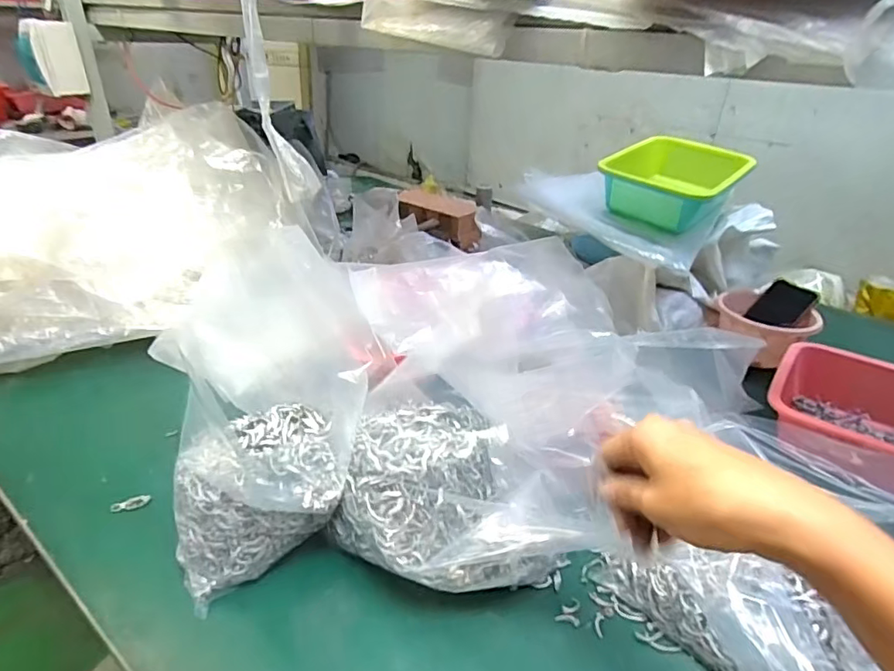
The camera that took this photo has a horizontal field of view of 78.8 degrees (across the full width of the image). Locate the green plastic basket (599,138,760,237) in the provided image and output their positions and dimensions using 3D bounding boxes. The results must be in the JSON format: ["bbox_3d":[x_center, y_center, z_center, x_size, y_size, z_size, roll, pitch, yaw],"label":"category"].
[{"bbox_3d":[0.409,-0.279,0.982,0.220,0.092,0.295,22,34,30],"label":"green plastic basket"}]

